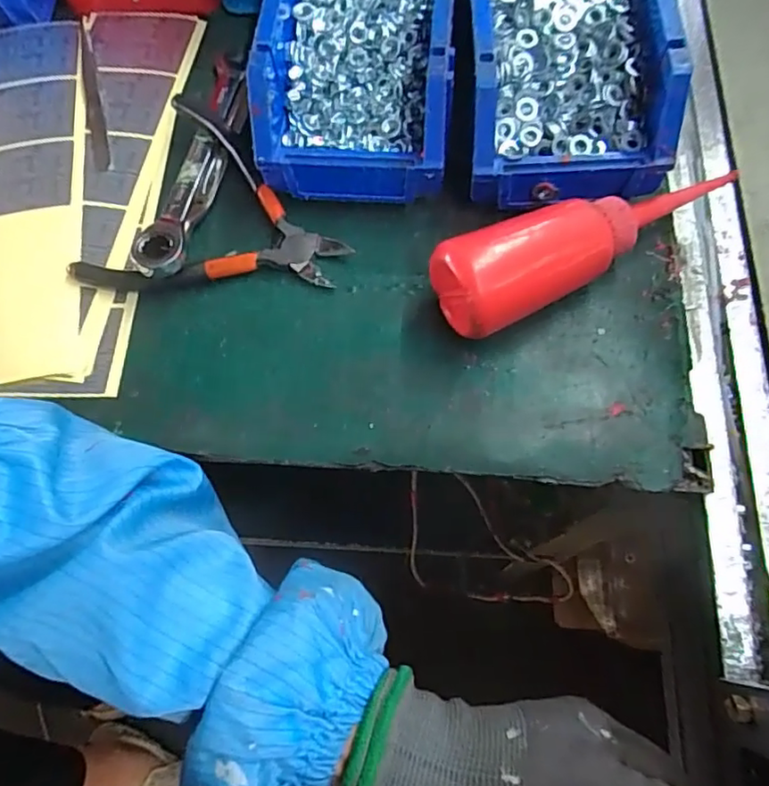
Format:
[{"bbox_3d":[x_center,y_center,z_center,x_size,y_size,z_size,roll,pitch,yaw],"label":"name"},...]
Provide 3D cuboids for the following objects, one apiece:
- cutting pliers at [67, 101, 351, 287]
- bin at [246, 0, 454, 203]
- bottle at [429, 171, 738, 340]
[{"bbox_3d":[-0.090,-0.093,0.330,0.135,0.020,0.122,26,71,11],"label":"cutting pliers"},{"bbox_3d":[-0.014,-0.193,0.333,0.101,0.072,0.160,4,70,2],"label":"bin"},{"bbox_3d":[0.102,-0.084,0.296,0.169,0.047,0.046,-30,70,-6],"label":"bottle"}]

